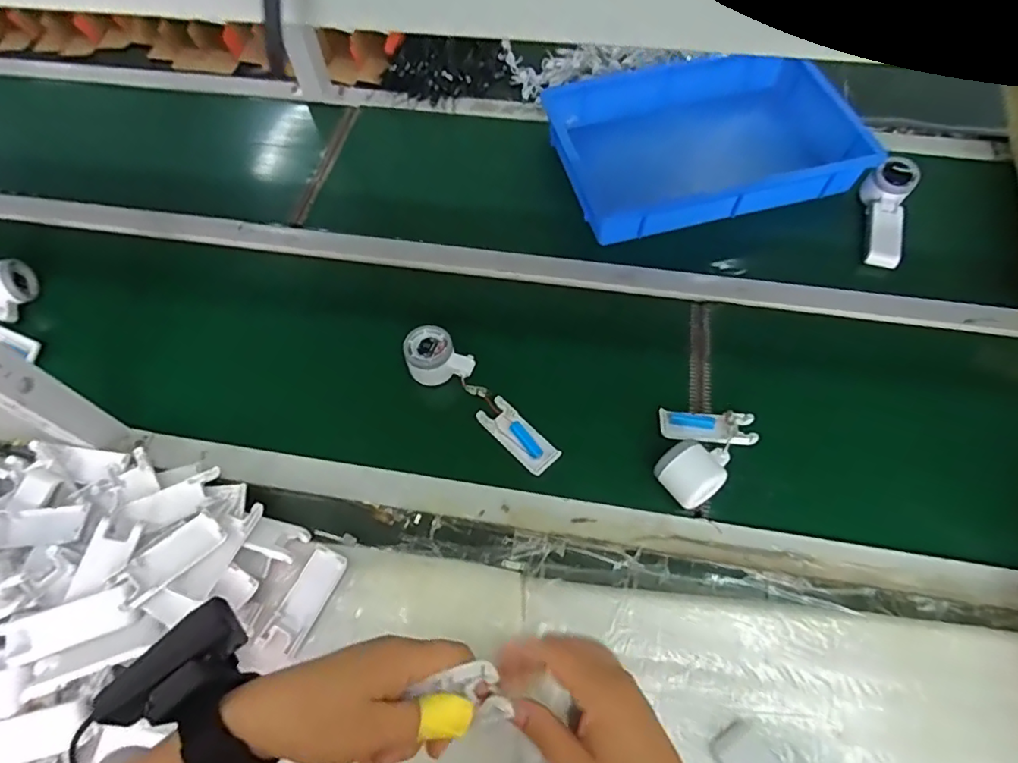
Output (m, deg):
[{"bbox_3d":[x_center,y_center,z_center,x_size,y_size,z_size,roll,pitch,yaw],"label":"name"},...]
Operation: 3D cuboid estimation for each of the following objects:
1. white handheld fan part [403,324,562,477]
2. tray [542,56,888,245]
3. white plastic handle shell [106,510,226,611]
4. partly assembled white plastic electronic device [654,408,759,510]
[{"bbox_3d":[-0.035,0.017,0.653,0.222,0.050,0.055,39,68,22],"label":"white handheld fan part"},{"bbox_3d":[0.297,-0.386,0.859,0.440,0.065,0.317,-14,61,-5],"label":"tray"},{"bbox_3d":[-0.330,0.171,0.539,0.042,0.011,0.099,32,51,19],"label":"white plastic handle shell"},{"bbox_3d":[0.217,0.078,0.609,0.101,0.049,0.129,12,61,9],"label":"partly assembled white plastic electronic device"}]

